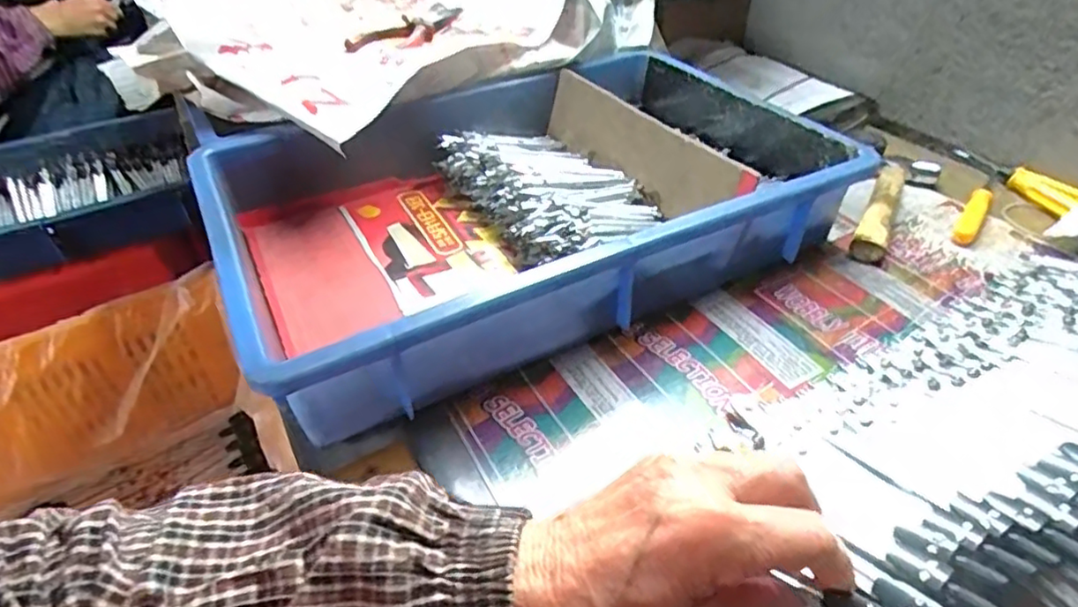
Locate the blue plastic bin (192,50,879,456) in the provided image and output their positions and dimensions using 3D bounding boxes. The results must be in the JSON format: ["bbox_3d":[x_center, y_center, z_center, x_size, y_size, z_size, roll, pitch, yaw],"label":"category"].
[{"bbox_3d":[-0.004,-0.077,0.490,0.409,0.081,0.283,-19,42,-19],"label":"blue plastic bin"}]

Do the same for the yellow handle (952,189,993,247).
[{"bbox_3d":[0.341,-0.068,0.504,0.015,0.013,0.070,25,46,29],"label":"yellow handle"}]

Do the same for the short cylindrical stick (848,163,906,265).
[{"bbox_3d":[0.278,-0.076,0.520,0.023,0.019,0.137,20,44,25],"label":"short cylindrical stick"}]

